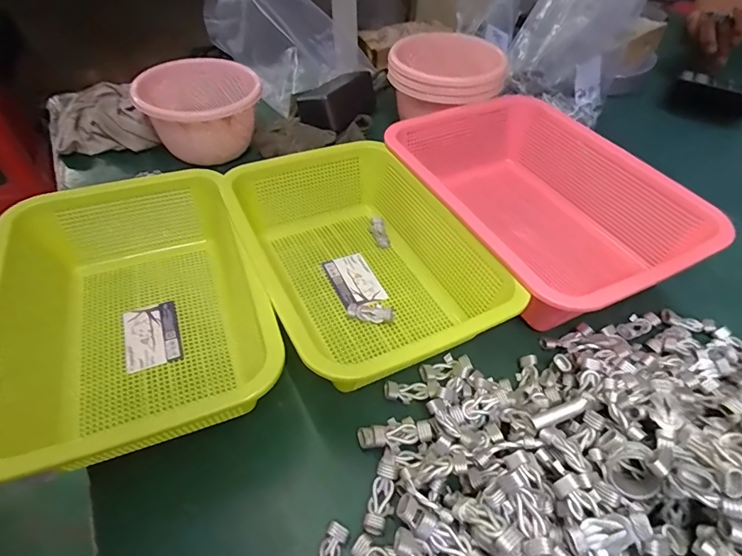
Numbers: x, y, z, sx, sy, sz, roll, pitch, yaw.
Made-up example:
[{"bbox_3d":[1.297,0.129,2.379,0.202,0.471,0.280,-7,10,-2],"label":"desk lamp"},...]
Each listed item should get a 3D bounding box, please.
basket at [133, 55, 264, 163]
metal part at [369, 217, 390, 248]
[{"bbox_3d":[-0.209,-0.205,0.570,0.141,0.090,0.131,-26,53,-22],"label":"basket"},{"bbox_3d":[0.009,-0.051,0.499,0.017,0.015,0.038,-12,49,-10],"label":"metal part"}]

